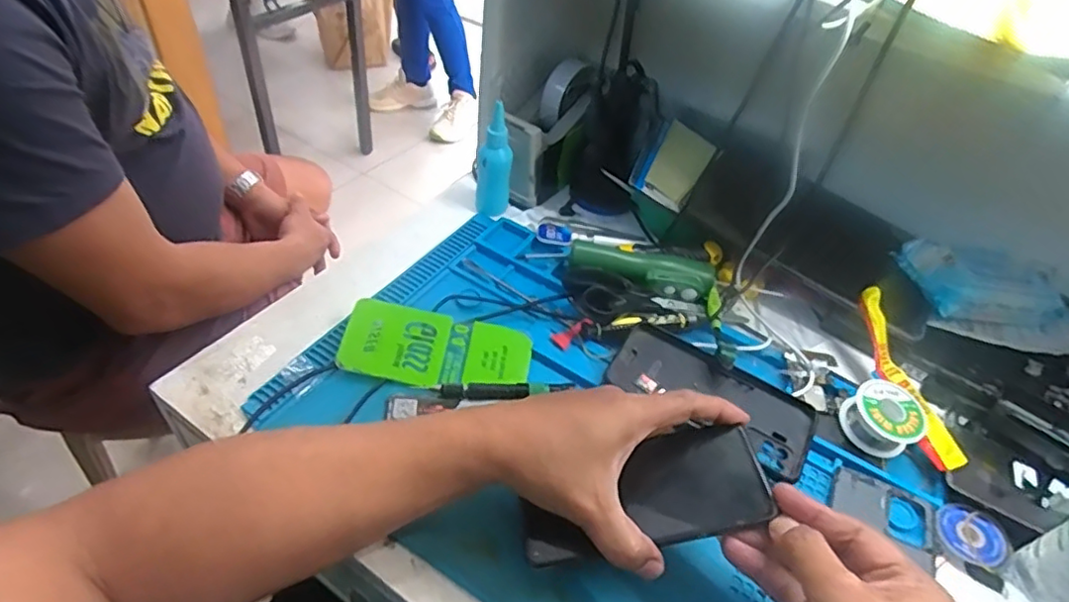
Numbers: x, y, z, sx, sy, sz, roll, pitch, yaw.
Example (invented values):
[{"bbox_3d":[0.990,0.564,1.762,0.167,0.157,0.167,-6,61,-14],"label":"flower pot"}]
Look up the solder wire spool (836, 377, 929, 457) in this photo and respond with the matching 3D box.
[{"bbox_3d":[0.279,0.094,0.487,0.052,0.034,0.053,3,47,-3],"label":"solder wire spool"}]

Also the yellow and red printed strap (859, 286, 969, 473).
[{"bbox_3d":[0.307,0.065,0.509,0.028,0.049,0.159,-3,48,-8],"label":"yellow and red printed strap"}]

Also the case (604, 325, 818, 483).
[{"bbox_3d":[0.143,0.076,0.490,0.160,0.012,0.070,28,53,15],"label":"case"}]

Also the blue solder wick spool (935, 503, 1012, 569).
[{"bbox_3d":[0.317,0.168,0.440,0.045,0.011,0.040,31,52,21],"label":"blue solder wick spool"}]

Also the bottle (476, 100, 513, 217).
[{"bbox_3d":[-0.042,-0.142,0.618,0.030,0.118,0.028,21,49,13],"label":"bottle"}]

